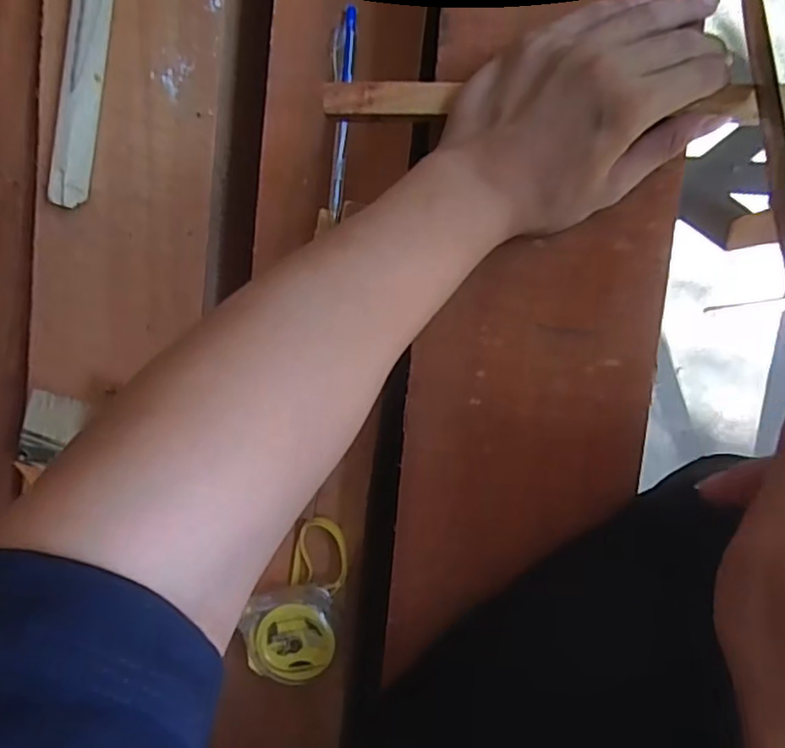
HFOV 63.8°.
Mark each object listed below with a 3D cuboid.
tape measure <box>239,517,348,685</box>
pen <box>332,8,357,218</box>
[{"bbox_3d":[-0.065,0.161,0.447,0.058,0.030,0.115,13,97,4],"label":"tape measure"},{"bbox_3d":[-0.035,-0.168,0.410,0.014,0.012,0.135,5,96,5],"label":"pen"}]

